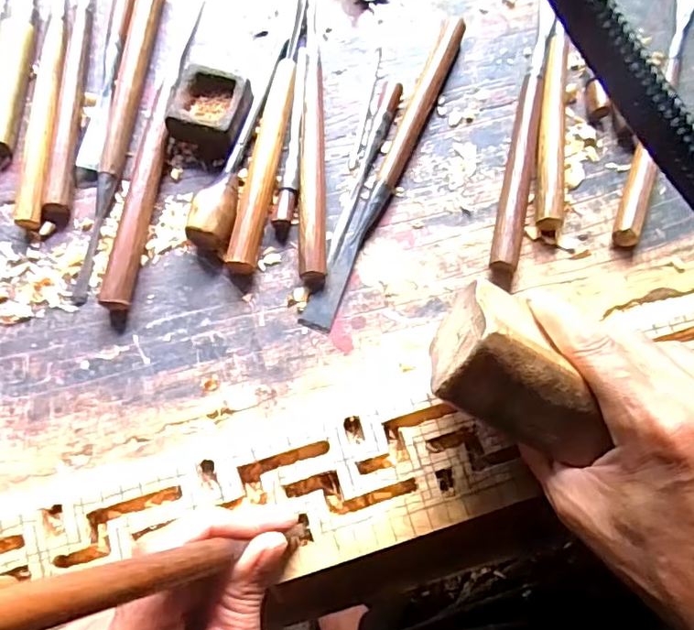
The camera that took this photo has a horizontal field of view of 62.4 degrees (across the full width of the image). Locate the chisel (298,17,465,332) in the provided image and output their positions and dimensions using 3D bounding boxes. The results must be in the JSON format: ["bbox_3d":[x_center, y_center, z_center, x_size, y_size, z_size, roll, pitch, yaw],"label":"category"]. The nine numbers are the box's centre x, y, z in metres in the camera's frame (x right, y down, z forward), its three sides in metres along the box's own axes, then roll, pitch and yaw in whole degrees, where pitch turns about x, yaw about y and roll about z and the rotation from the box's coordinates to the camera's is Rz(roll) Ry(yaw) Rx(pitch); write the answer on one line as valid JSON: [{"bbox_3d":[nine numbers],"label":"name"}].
[{"bbox_3d":[0.032,-0.103,0.389,0.018,0.016,0.250,25,74,6],"label":"chisel"}]

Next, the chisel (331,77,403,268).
[{"bbox_3d":[0.013,-0.097,0.386,0.011,0.009,0.140,17,73,3],"label":"chisel"}]

